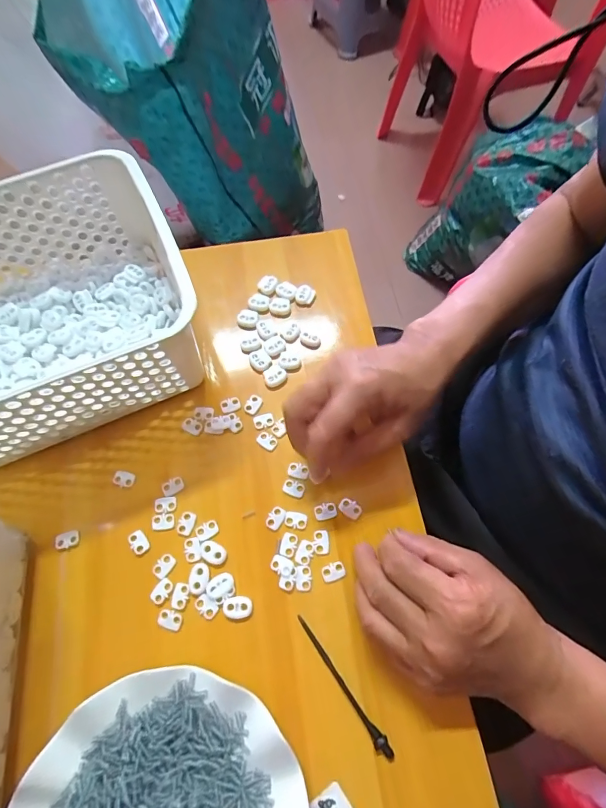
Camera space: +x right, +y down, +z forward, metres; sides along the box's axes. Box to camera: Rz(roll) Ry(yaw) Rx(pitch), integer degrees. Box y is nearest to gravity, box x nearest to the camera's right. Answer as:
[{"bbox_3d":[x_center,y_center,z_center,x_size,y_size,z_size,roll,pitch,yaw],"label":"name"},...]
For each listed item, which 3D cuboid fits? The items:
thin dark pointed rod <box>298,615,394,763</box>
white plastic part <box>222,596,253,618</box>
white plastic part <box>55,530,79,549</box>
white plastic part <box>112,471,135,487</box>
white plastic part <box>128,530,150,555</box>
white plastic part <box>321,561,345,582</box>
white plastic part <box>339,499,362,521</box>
[{"bbox_3d":[0.029,0.202,0.289,0.010,0.011,0.104,-33,70,-12],"label":"thin dark pointed rod"},{"bbox_3d":[-0.051,0.157,0.308,0.022,0.004,0.014,0,67,1],"label":"white plastic part"},{"bbox_3d":[-0.197,0.113,0.332,0.019,0.004,0.012,-17,68,-6],"label":"white plastic part"},{"bbox_3d":[-0.157,0.065,0.349,0.019,0.004,0.012,11,68,6],"label":"white plastic part"},{"bbox_3d":[-0.136,0.114,0.328,0.013,0.004,0.018,-35,71,-13],"label":"white plastic part"},{"bbox_3d":[0.024,0.134,0.318,0.018,0.004,0.013,-18,68,-6],"label":"white plastic part"},{"bbox_3d":[0.040,0.088,0.336,0.020,0.004,0.013,27,70,12],"label":"white plastic part"}]

